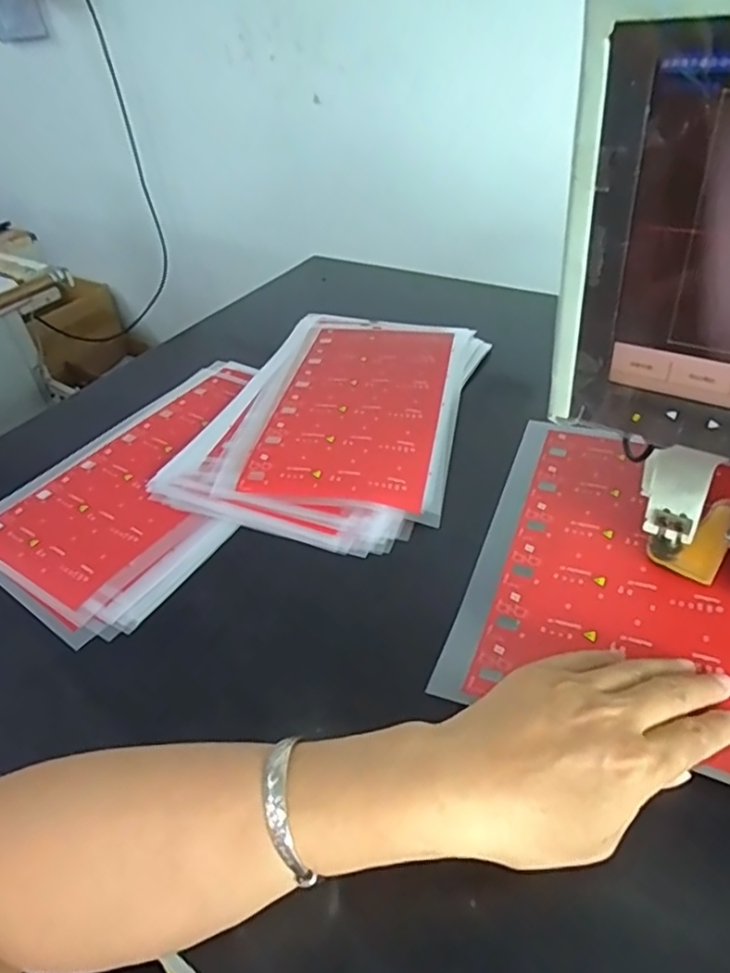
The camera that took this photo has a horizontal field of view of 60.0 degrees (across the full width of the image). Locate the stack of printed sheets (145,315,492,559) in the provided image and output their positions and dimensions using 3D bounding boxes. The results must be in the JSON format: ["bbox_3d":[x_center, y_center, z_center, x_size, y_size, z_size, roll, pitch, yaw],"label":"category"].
[{"bbox_3d":[-0.018,-0.071,0.573,0.219,0.024,0.311,11,43,20],"label":"stack of printed sheets"}]

